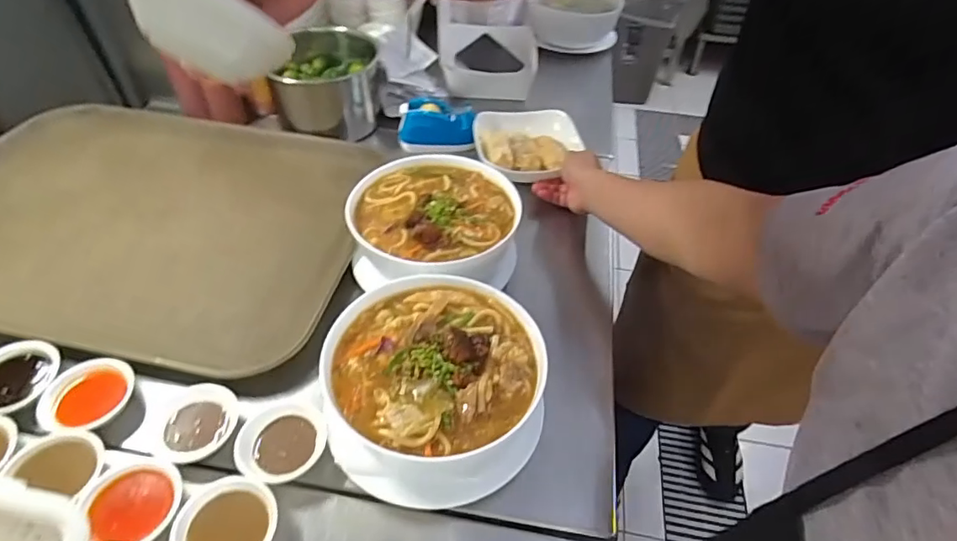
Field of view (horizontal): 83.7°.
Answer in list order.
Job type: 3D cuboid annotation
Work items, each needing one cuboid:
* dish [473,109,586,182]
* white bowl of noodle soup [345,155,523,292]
[{"bbox_3d":[0.072,-0.181,0.759,0.147,0.027,0.140,2,45,-2],"label":"dish"},{"bbox_3d":[-0.048,-0.041,0.612,0.176,0.093,0.179,2,45,-2],"label":"white bowl of noodle soup"}]

